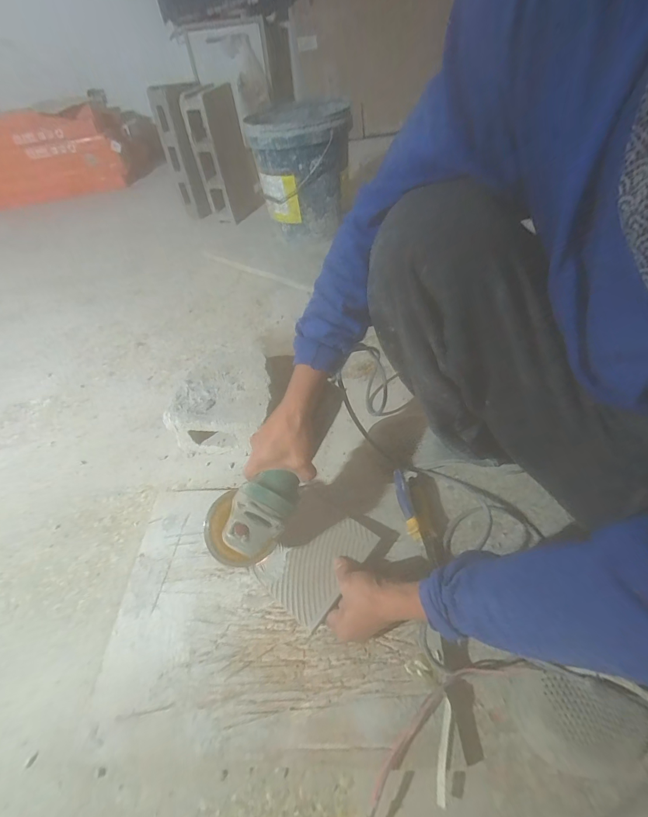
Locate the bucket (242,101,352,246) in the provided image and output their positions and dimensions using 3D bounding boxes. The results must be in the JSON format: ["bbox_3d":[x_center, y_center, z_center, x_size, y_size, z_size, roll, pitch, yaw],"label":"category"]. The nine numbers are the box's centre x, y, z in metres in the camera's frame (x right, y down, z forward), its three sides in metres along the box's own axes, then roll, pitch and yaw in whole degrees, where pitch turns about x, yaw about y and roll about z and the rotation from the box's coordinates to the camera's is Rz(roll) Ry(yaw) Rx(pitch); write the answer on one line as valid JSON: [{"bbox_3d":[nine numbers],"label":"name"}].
[{"bbox_3d":[-0.061,-0.746,1.143,0.281,0.308,0.294,-7,50,8],"label":"bucket"}]

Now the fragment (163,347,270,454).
[{"bbox_3d":[-0.186,-0.010,0.722,0.200,0.112,0.200,-4,47,4],"label":"fragment"}]

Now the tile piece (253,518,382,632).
[{"bbox_3d":[-0.011,0.207,0.505,0.115,0.008,0.146,28,60,34],"label":"tile piece"}]

